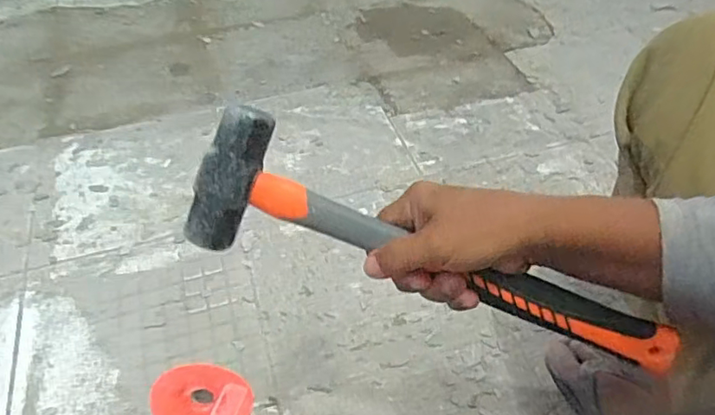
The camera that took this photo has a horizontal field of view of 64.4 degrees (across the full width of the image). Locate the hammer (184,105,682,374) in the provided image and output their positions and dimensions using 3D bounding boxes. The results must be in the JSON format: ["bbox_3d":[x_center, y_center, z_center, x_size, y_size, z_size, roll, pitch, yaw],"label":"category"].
[{"bbox_3d":[0.058,0.019,0.416,0.346,0.101,0.044,15,10,1],"label":"hammer"}]

